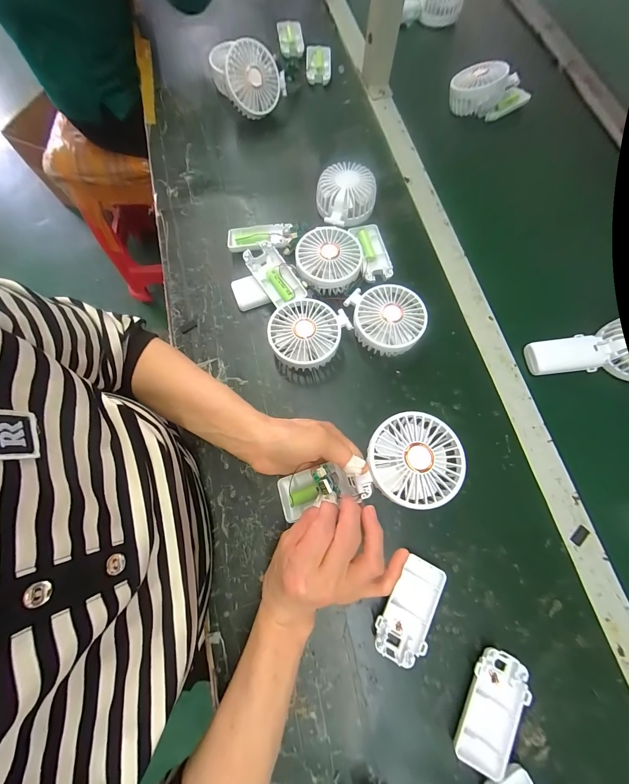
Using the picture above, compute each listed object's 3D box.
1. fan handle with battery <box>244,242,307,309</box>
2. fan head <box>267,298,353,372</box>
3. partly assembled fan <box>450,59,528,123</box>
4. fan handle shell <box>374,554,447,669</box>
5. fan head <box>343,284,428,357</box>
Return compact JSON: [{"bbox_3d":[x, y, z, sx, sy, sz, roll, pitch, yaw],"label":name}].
[{"bbox_3d":[-0.051,-0.153,0.387,0.046,0.021,0.093,-33,82,-7],"label":"fan handle with battery"},{"bbox_3d":[-0.010,-0.071,0.374,0.087,0.046,0.098,29,75,8],"label":"fan head"},{"bbox_3d":[0.307,-0.531,0.522,0.128,0.072,0.073,-24,75,-8],"label":"partly assembled fan"},{"bbox_3d":[0.098,0.223,0.304,0.050,0.020,0.096,33,75,9],"label":"fan handle shell"},{"bbox_3d":[0.089,-0.089,0.378,0.092,0.046,0.091,-3,73,-2],"label":"fan head"}]

